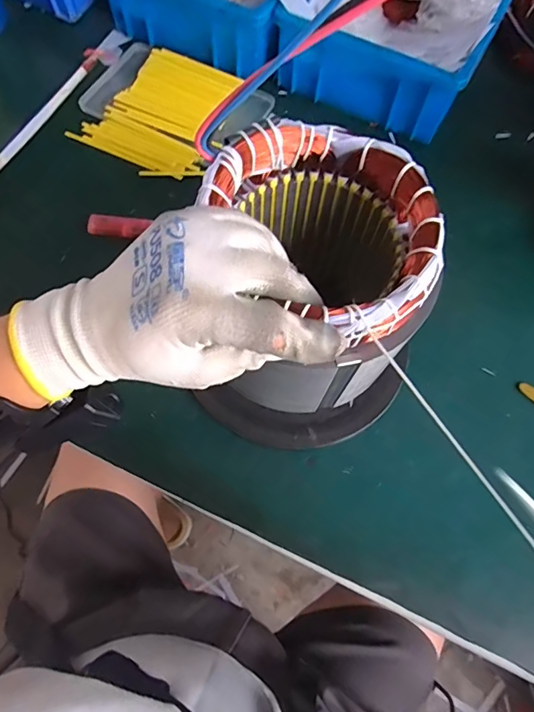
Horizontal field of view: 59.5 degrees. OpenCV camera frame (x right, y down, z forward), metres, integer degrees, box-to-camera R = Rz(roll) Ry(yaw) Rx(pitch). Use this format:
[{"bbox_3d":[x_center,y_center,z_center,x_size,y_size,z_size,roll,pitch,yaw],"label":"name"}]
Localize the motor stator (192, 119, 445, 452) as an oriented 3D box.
[{"bbox_3d":[0.021,-0.030,0.329,0.144,0.173,0.156,-10,69,-5],"label":"motor stator"}]

